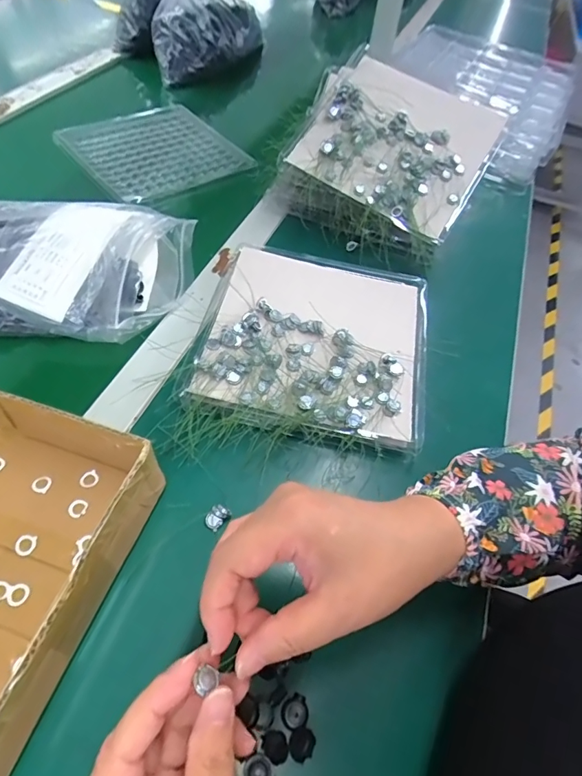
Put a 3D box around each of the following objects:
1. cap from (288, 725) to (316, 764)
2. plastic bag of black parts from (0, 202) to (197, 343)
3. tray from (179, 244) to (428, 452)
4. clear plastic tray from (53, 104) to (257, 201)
[{"bbox_3d":[0.006,0.207,0.258,0.014,0.005,0.016,21,56,8],"label":"cap"},{"bbox_3d":[-0.250,-0.122,0.434,0.289,0.058,0.150,1,56,-6],"label":"plastic bag of black parts"},{"bbox_3d":[0.025,-0.048,0.419,0.200,0.029,0.206,10,55,0],"label":"tray"},{"bbox_3d":[-0.197,-0.346,0.635,0.210,0.019,0.233,-33,65,-26],"label":"clear plastic tray"}]

